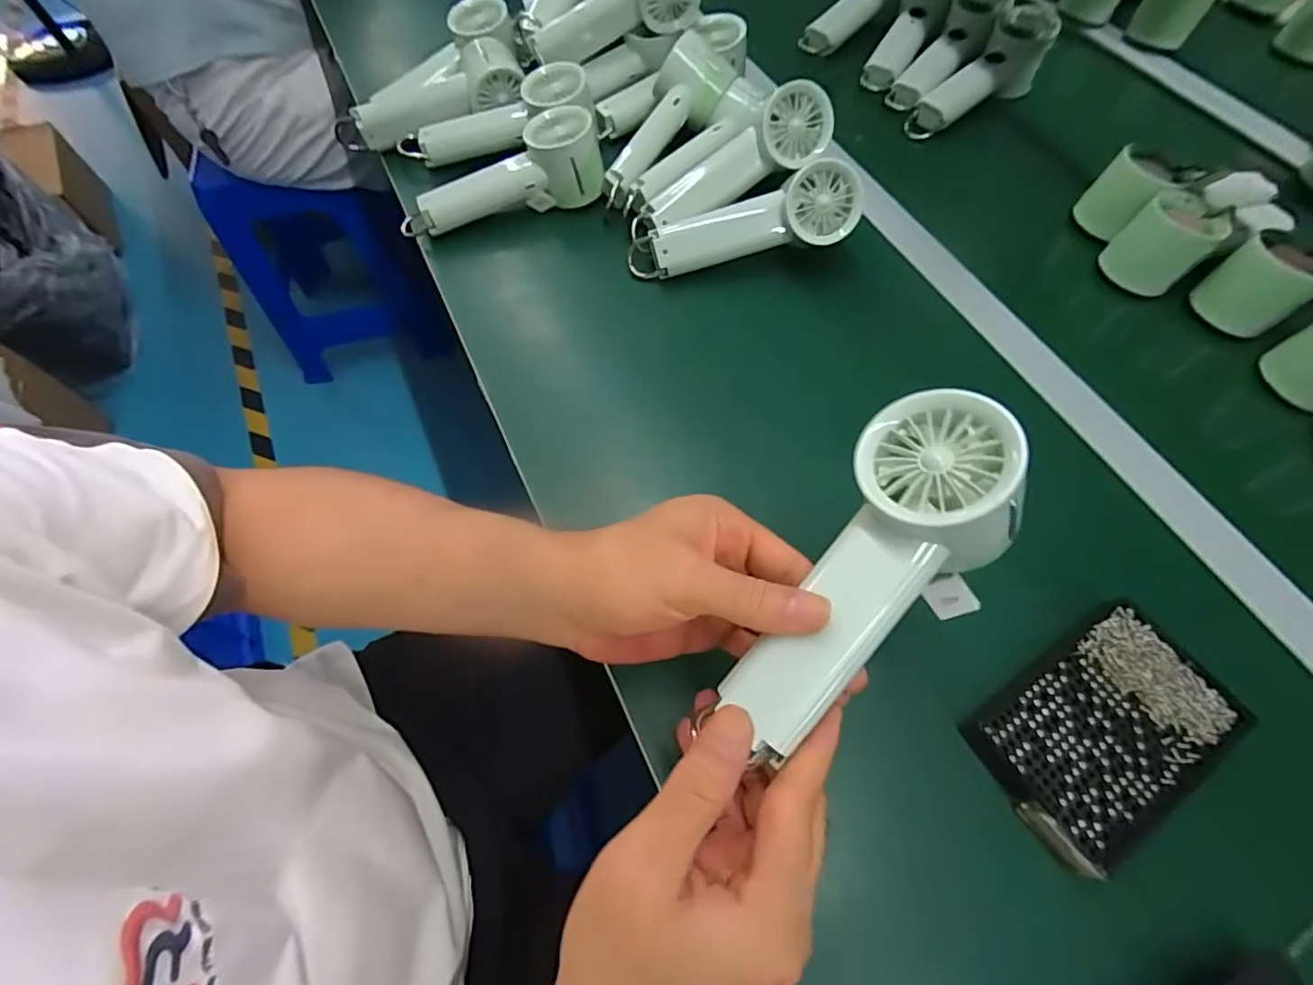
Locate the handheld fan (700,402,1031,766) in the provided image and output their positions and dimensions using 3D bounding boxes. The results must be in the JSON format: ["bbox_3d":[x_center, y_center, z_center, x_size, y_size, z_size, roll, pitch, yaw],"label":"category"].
[{"bbox_3d":[0.091,0.036,0.239,0.067,0.036,0.167,35,93,16],"label":"handheld fan"}]

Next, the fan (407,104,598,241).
[{"bbox_3d":[-0.144,-0.292,0.528,0.193,0.052,0.068,-18,64,6],"label":"fan"}]

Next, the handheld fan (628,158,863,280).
[{"bbox_3d":[0.071,-0.223,0.475,0.196,0.051,0.050,-13,63,10],"label":"handheld fan"}]

